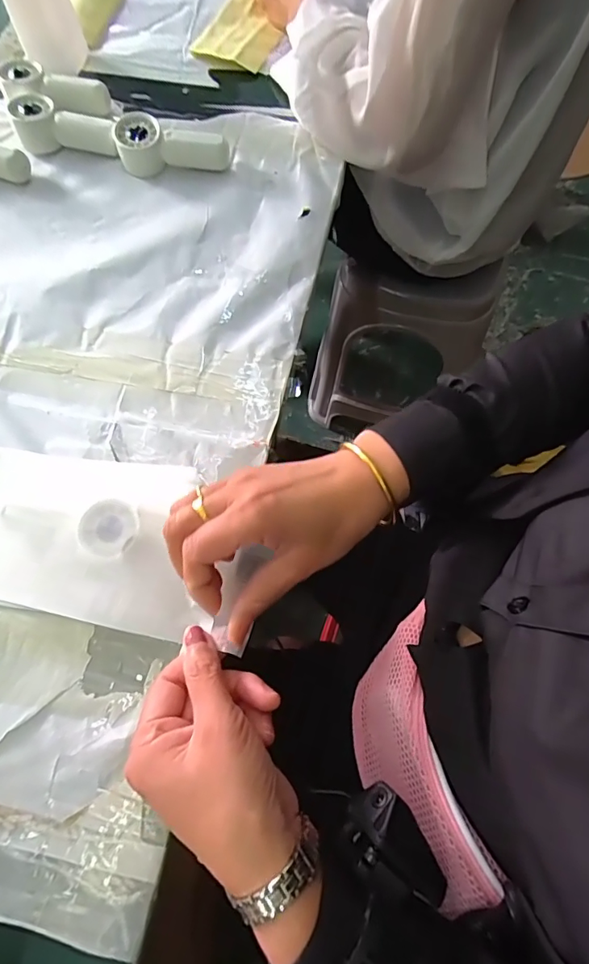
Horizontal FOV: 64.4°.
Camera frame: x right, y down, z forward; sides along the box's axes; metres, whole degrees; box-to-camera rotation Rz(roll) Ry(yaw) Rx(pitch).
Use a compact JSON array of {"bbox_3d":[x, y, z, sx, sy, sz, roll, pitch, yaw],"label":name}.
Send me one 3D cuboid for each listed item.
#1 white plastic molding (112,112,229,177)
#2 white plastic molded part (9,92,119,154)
[{"bbox_3d":[-0.123,-0.344,0.477,0.112,0.033,0.045,-2,70,-1],"label":"white plastic molding"},{"bbox_3d":[-0.231,-0.363,0.478,0.106,0.031,0.047,4,70,1],"label":"white plastic molded part"}]

